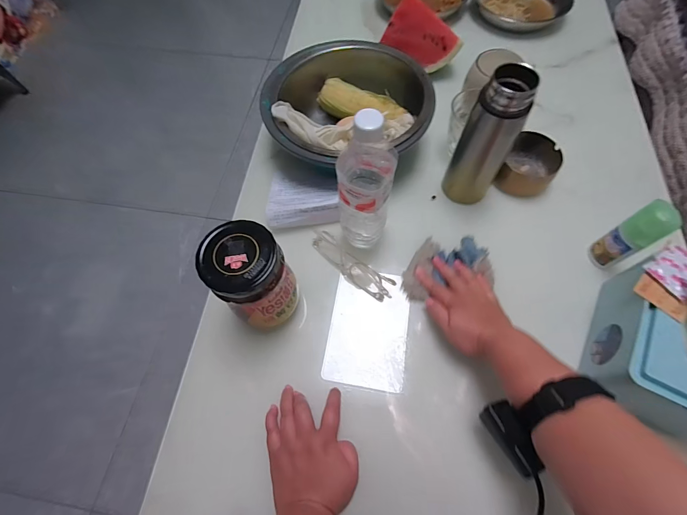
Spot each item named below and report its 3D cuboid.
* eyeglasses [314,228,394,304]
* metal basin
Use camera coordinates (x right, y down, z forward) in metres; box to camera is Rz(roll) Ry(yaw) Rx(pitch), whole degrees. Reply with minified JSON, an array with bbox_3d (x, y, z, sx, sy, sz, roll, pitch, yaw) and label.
[{"bbox_3d":[0.009,0.008,0.483,0.140,0.028,0.035,40,73,18],"label":"eyeglasses"},{"bbox_3d":[0.003,-0.250,0.554,0.256,0.113,0.242,-1,65,2],"label":"metal basin"}]

